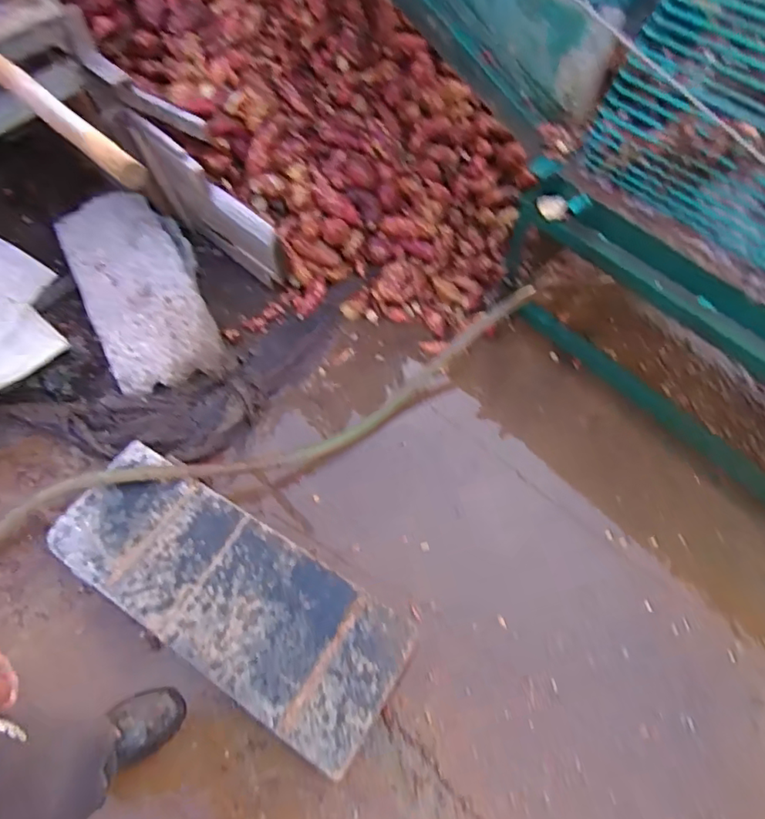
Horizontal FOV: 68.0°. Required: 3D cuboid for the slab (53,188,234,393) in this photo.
[{"bbox_3d":[-0.706,-0.365,1.663,0.321,0.113,0.706,-26,62,-11],"label":"slab"}]

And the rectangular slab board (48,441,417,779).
[{"bbox_3d":[-0.353,0.386,1.237,0.834,0.044,0.308,29,66,18],"label":"rectangular slab board"}]

